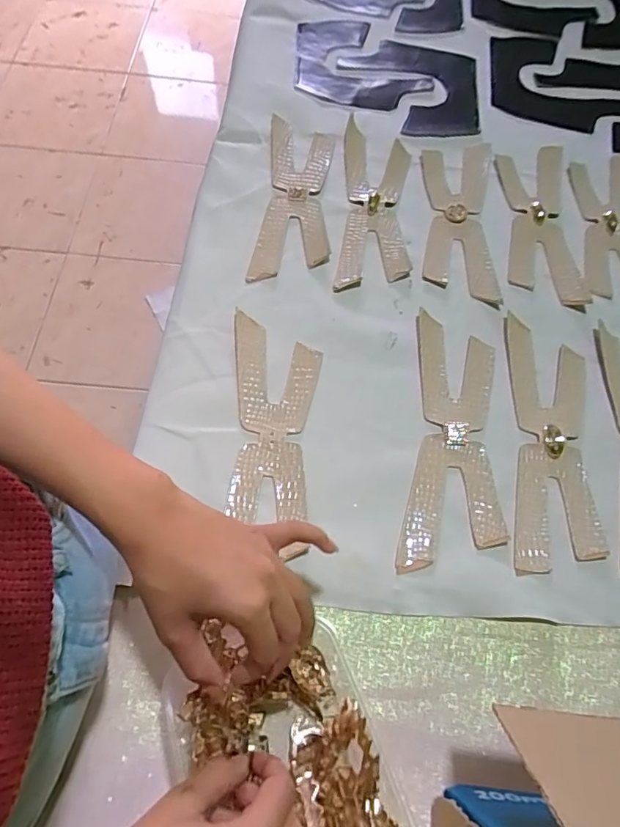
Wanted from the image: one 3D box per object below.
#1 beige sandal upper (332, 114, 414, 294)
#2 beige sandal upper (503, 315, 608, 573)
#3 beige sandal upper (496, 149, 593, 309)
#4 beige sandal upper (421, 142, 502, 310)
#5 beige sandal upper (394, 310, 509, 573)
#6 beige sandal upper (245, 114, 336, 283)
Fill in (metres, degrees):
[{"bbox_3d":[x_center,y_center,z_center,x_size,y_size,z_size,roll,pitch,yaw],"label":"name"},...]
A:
[{"bbox_3d":[0.073,-0.233,0.567,0.073,0.008,0.236,5,66,1],"label":"beige sandal upper"},{"bbox_3d":[0.214,0.022,0.454,0.073,0.005,0.237,8,66,2],"label":"beige sandal upper"},{"bbox_3d":[0.251,-0.213,0.565,0.077,0.009,0.227,4,66,0],"label":"beige sandal upper"},{"bbox_3d":[0.162,-0.216,0.560,0.075,0.008,0.226,6,66,1],"label":"beige sandal upper"},{"bbox_3d":[0.128,0.020,0.452,0.081,0.005,0.235,10,66,3],"label":"beige sandal upper"},{"bbox_3d":[-0.014,-0.238,0.567,0.077,0.005,0.231,5,66,1],"label":"beige sandal upper"}]

